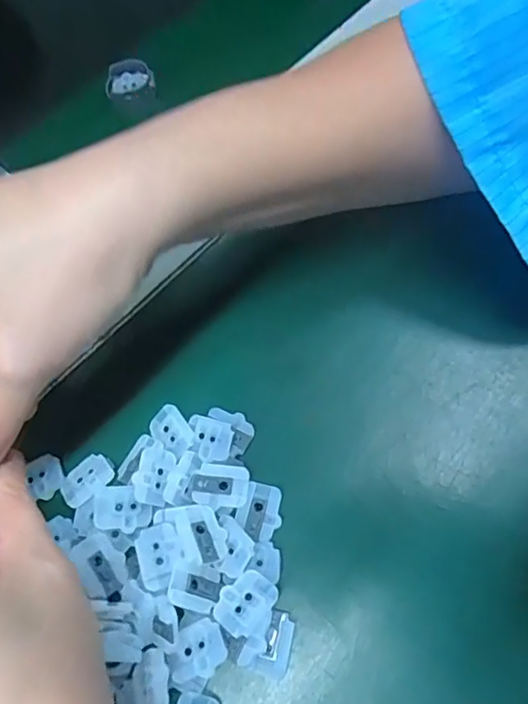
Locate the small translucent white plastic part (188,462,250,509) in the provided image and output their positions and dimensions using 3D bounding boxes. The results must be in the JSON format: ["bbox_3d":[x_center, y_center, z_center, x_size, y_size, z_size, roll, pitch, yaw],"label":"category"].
[{"bbox_3d":[-0.017,0.052,0.219,0.022,0.007,0.016,5,63,8],"label":"small translucent white plastic part"}]

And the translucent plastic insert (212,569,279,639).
[{"bbox_3d":[-0.006,0.089,0.198,0.019,0.006,0.021,28,68,18],"label":"translucent plastic insert"}]

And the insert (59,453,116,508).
[{"bbox_3d":[-0.072,0.052,0.228,0.022,0.005,0.015,-43,67,-16],"label":"insert"}]

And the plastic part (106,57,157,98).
[{"bbox_3d":[-0.079,-0.160,0.330,0.029,0.010,0.024,-20,62,-5],"label":"plastic part"}]

